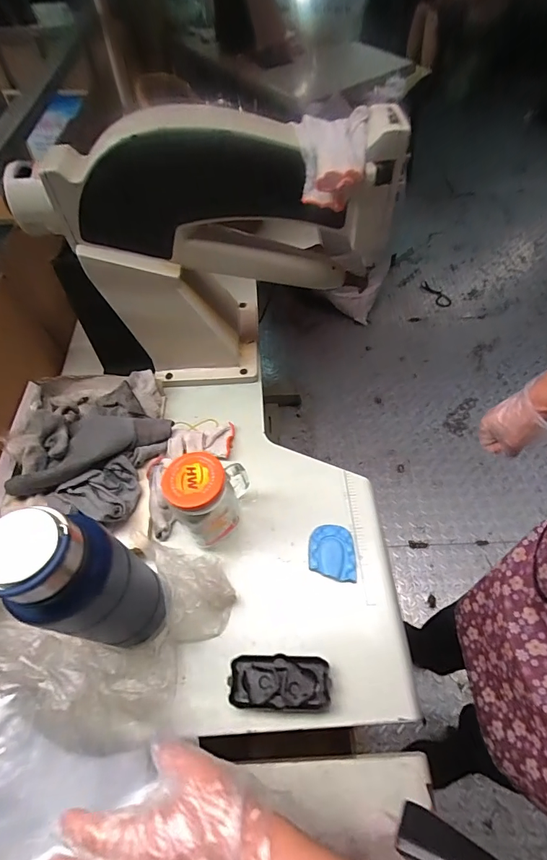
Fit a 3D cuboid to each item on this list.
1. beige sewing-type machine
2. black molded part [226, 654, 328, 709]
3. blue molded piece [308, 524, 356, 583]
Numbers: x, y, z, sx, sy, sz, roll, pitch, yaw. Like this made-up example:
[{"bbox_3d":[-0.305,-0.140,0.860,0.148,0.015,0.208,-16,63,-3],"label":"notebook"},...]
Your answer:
[{"bbox_3d":[-0.090,-0.259,0.606,0.478,0.346,0.179,-8,56,-5],"label":"beige sewing-type machine"},{"bbox_3d":[0.007,0.282,0.454,0.108,0.022,0.049,1,56,2],"label":"black molded part"},{"bbox_3d":[0.078,0.165,0.544,0.060,0.011,0.074,-2,56,-1],"label":"blue molded piece"}]

